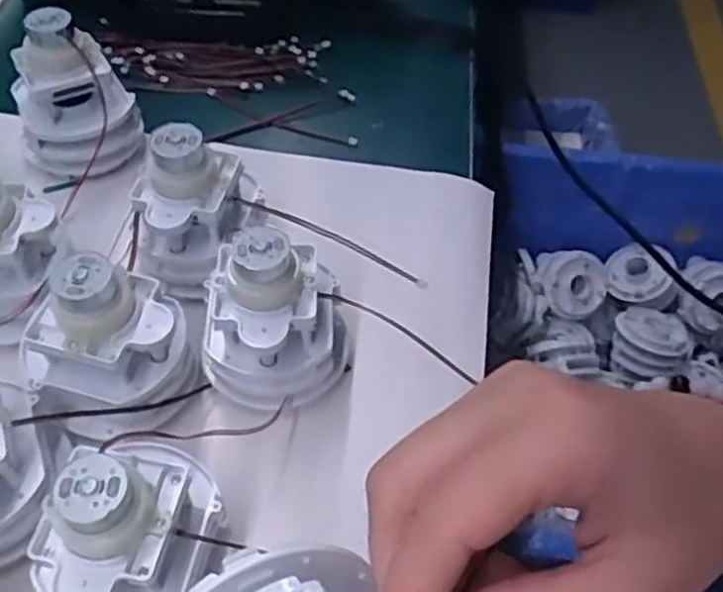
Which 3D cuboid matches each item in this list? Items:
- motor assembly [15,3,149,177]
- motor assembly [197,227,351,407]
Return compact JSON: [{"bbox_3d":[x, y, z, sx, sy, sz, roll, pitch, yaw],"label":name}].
[{"bbox_3d":[-0.161,-0.110,0.417,0.064,0.084,0.054,-19,56,-13],"label":"motor assembly"},{"bbox_3d":[-0.040,0.007,0.330,0.064,0.080,0.065,-3,54,-1],"label":"motor assembly"}]

